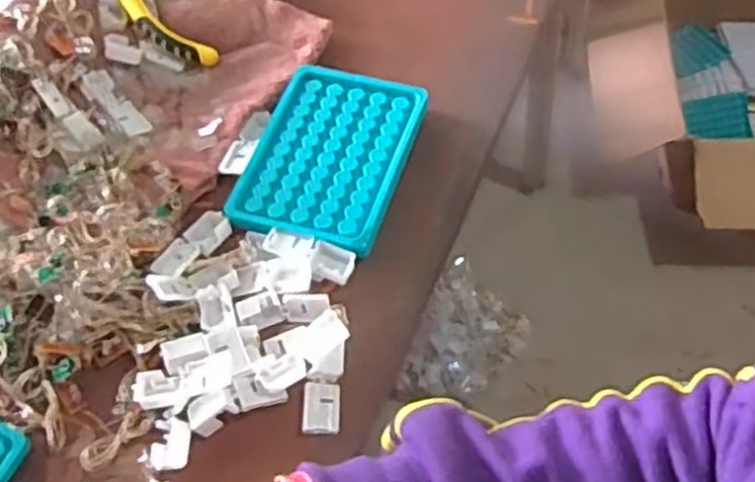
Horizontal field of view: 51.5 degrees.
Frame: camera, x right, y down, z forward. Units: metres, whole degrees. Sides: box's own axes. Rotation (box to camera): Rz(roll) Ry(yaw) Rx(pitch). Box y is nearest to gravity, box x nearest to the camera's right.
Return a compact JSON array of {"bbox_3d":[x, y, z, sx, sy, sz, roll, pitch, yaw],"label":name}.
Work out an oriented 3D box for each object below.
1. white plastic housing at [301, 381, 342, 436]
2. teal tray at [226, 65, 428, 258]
[{"bbox_3d":[-0.030,0.092,0.431,0.021,0.007,0.028,4,73,-11],"label":"white plastic housing"},{"bbox_3d":[-0.031,-0.056,0.513,0.098,0.017,0.132,14,62,13],"label":"teal tray"}]

